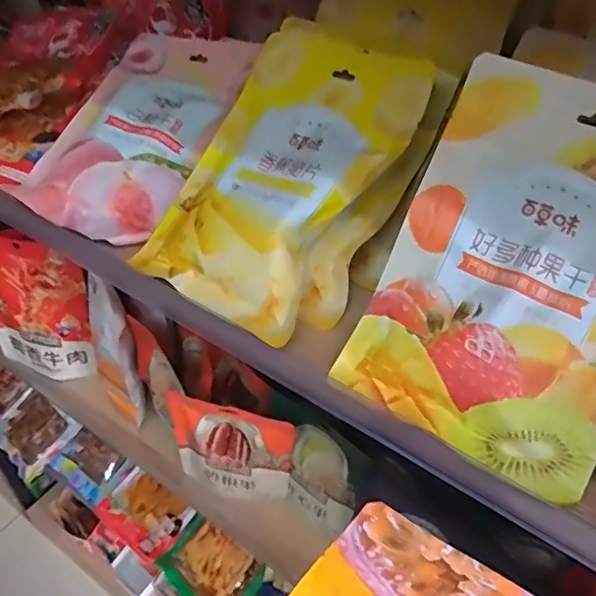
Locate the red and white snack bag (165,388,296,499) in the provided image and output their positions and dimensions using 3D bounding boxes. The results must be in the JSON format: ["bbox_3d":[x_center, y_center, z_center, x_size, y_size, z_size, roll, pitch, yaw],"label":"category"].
[{"bbox_3d":[-0.075,0.166,0.620,0.136,0.140,0.027,12,45,8],"label":"red and white snack bag"}]

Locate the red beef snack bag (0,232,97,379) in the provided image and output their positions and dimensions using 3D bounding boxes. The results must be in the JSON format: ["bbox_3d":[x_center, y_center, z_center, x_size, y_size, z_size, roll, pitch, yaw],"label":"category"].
[{"bbox_3d":[-0.347,0.015,0.724,0.160,0.214,0.042,15,46,11],"label":"red beef snack bag"}]

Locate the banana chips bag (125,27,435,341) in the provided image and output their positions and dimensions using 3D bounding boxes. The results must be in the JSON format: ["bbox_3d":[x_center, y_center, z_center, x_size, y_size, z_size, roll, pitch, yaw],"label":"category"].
[{"bbox_3d":[-0.011,-0.104,0.440,0.156,0.024,0.252,27,79,28],"label":"banana chips bag"}]

